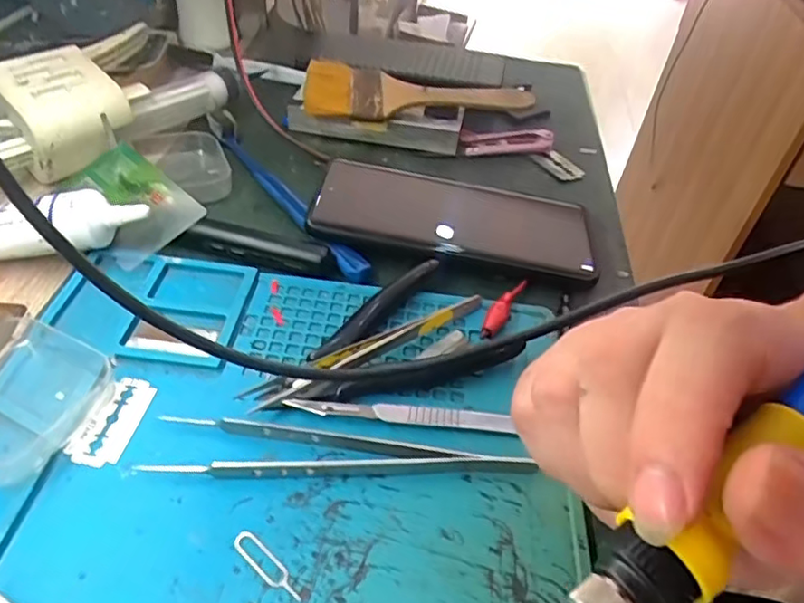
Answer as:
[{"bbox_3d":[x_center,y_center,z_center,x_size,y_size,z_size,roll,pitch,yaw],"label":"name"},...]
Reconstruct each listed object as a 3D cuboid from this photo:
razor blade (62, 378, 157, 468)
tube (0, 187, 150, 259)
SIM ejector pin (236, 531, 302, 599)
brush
[{"bbox_3d":[-0.119,0.048,0.250,0.021,0.004,0.042,12,44,6],"label":"razor blade"},{"bbox_3d":[-0.197,-0.035,0.304,0.129,0.023,0.025,-11,45,-1],"label":"tube"},{"bbox_3d":[-0.047,0.093,0.213,0.032,0.004,0.008,33,49,25],"label":"SIM ejector pin"},{"bbox_3d":[0.010,-0.146,0.434,0.162,0.013,0.062,10,50,4],"label":"brush"}]

